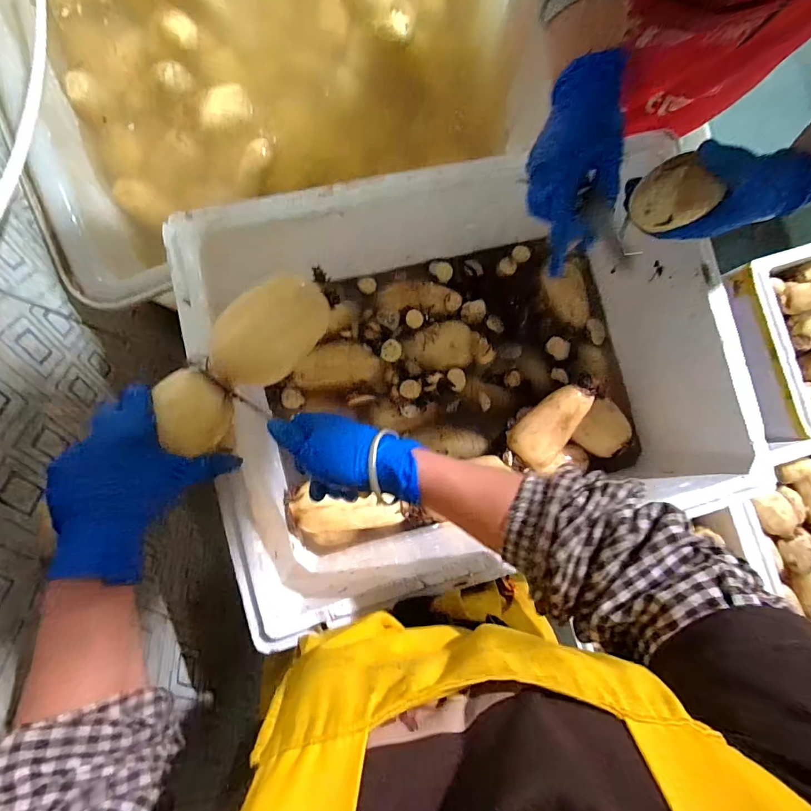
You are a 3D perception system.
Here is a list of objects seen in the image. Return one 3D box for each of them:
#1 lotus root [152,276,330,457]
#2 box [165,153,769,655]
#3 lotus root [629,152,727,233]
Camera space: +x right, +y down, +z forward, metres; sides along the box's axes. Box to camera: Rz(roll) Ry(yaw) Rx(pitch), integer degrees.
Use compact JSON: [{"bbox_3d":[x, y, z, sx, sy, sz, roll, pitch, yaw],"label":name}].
[{"bbox_3d":[-0.151,-0.041,0.393,0.066,0.052,0.182,37,70,-2],"label":"lotus root"},{"bbox_3d":[0.086,-0.045,0.544,0.618,0.226,0.437,-15,87,-7],"label":"box"},{"bbox_3d":[0.248,-0.195,0.393,0.040,0.055,0.060,-40,90,-8],"label":"lotus root"}]

